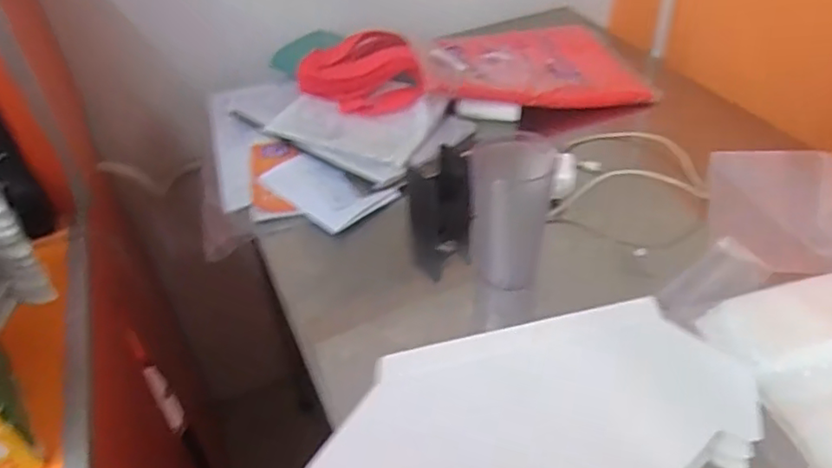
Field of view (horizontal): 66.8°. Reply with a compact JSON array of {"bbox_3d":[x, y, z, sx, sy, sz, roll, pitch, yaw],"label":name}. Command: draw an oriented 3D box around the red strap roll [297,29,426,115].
[{"bbox_3d":[-0.086,-0.242,0.925,0.164,0.070,0.173,-2,41,2],"label":"red strap roll"}]

